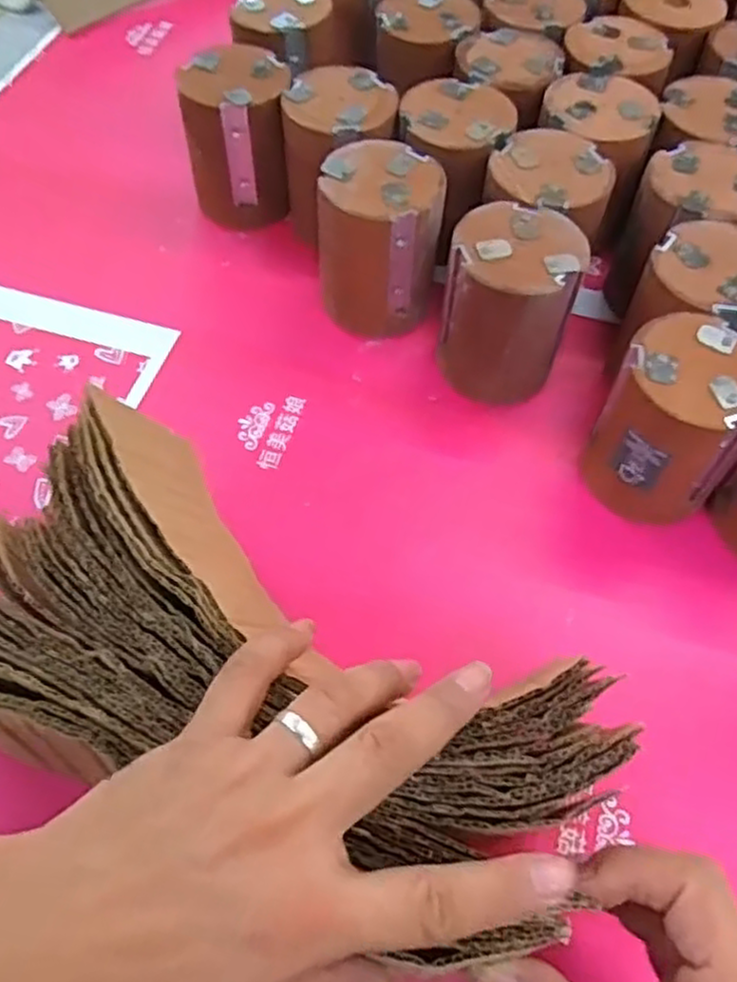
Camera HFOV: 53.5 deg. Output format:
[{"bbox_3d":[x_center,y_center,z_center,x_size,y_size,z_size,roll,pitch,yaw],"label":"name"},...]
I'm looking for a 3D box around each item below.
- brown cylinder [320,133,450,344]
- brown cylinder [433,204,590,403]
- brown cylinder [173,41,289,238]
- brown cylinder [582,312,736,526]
[{"bbox_3d":[0.008,-0.166,0.497,0.081,0.104,0.086,10,60,5],"label":"brown cylinder"},{"bbox_3d":[0.087,-0.115,0.471,0.080,0.104,0.082,20,62,10],"label":"brown cylinder"},{"bbox_3d":[-0.097,-0.263,0.549,0.078,0.101,0.075,-1,60,-2],"label":"brown cylinder"},{"bbox_3d":[0.173,-0.034,0.425,0.081,0.110,0.082,26,63,13],"label":"brown cylinder"}]

